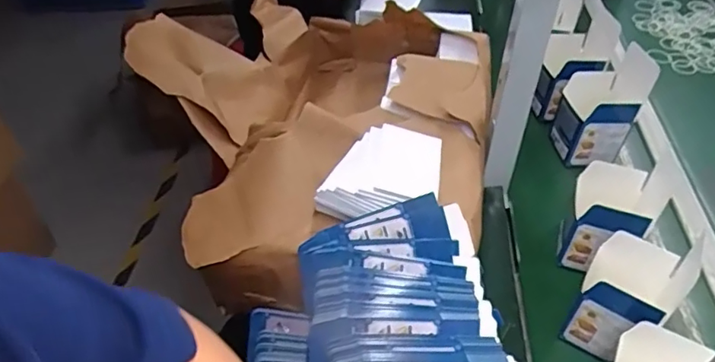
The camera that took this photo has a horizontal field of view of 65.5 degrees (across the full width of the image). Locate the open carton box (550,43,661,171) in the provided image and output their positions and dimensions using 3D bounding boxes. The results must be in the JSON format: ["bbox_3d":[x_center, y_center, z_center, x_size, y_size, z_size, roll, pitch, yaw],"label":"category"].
[{"bbox_3d":[0.377,-0.119,0.865,0.100,0.164,0.102,-6,42,-8],"label":"open carton box"}]

